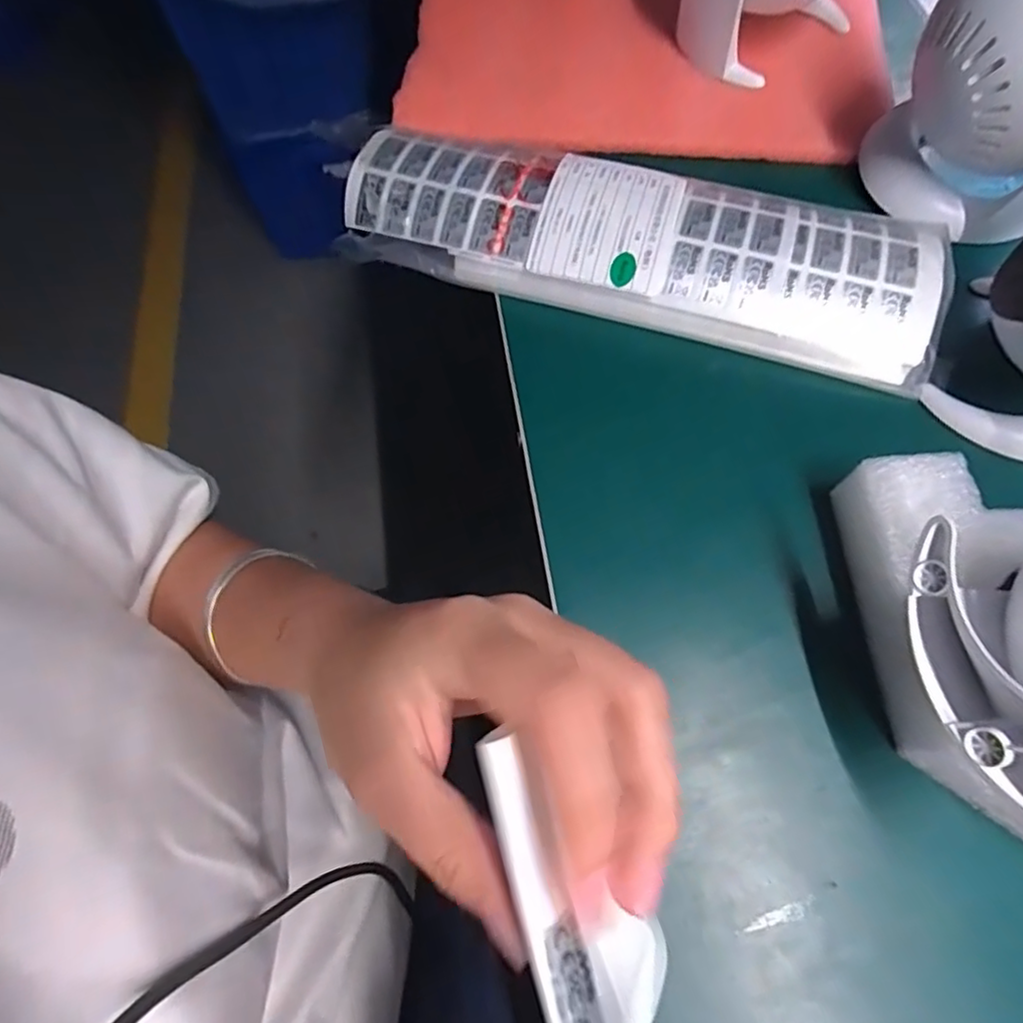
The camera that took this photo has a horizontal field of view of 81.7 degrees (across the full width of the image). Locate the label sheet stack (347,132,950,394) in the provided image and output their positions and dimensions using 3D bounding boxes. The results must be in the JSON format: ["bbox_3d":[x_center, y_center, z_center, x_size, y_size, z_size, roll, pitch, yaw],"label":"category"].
[{"bbox_3d":[0.070,-0.160,0.342,0.331,0.026,0.096,16,69,9],"label":"label sheet stack"}]

